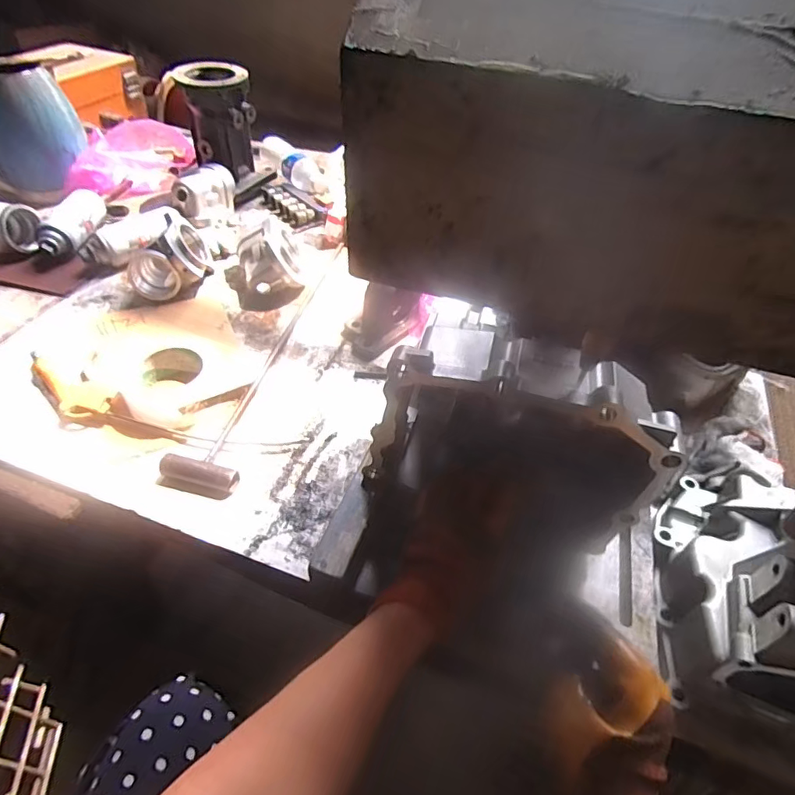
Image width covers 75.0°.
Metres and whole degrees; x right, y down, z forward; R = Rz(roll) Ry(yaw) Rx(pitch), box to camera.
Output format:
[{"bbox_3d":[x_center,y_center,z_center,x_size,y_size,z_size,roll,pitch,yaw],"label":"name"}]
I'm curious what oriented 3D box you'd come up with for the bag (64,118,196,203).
[{"bbox_3d":[-0.533,-0.475,1.034,0.262,0.109,0.079,-33,57,-31],"label":"bag"}]

